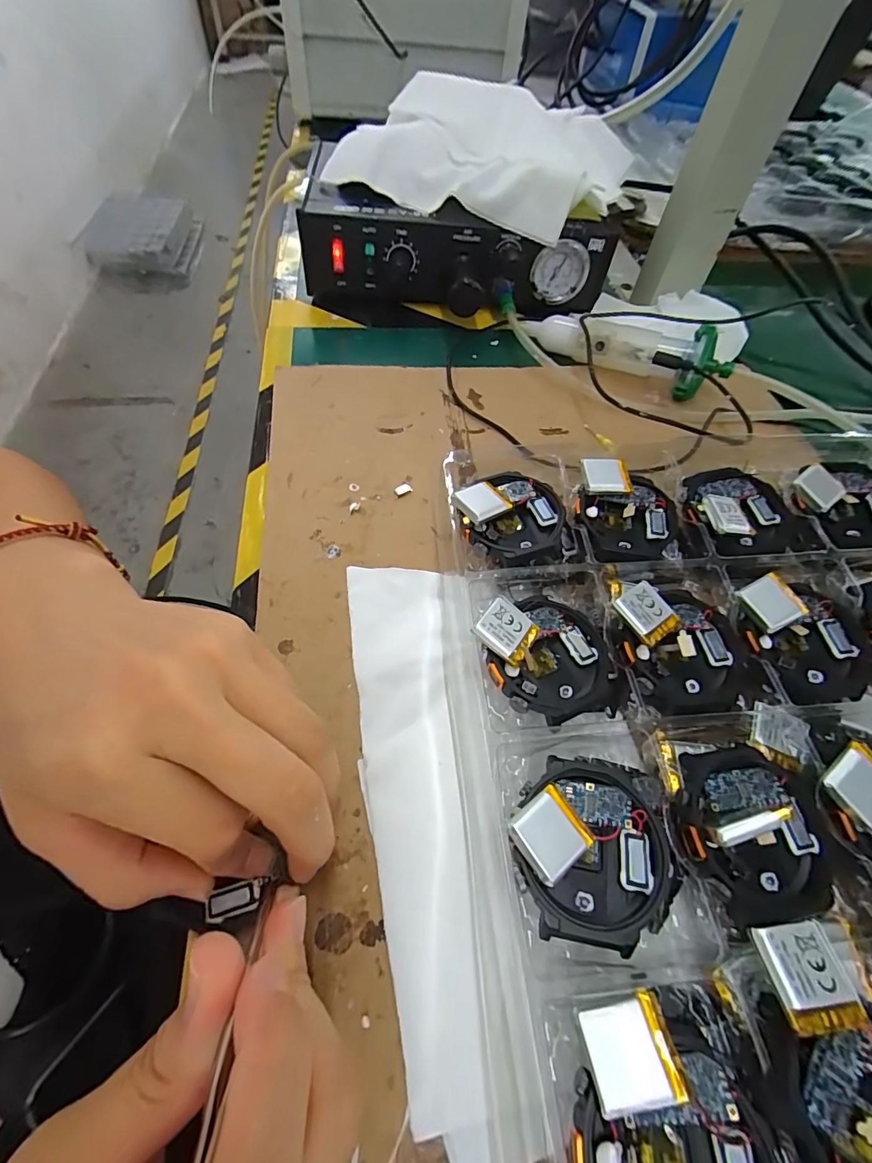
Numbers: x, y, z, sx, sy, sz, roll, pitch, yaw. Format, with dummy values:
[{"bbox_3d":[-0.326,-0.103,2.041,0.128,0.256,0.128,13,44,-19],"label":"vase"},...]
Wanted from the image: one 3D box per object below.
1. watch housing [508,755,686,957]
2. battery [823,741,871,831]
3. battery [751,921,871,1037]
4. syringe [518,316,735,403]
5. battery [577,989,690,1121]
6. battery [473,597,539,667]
[{"bbox_3d":[0.053,0.088,0.157,0.050,0.011,0.053,9,60,1],"label":"watch housing"},{"bbox_3d":[0.151,0.071,0.166,0.022,0.004,0.021,-37,74,-12],"label":"battery"},{"bbox_3d":[0.104,0.110,0.132,0.021,0.004,0.023,-2,49,-3],"label":"battery"},{"bbox_3d":[0.133,-0.169,0.343,0.145,0.037,0.034,22,58,9],"label":"syringe"},{"bbox_3d":[0.051,0.125,0.125,0.023,0.004,0.021,-11,40,0],"label":"battery"},{"bbox_3d":[0.028,0.019,0.190,0.023,0.005,0.021,40,64,3],"label":"battery"}]

